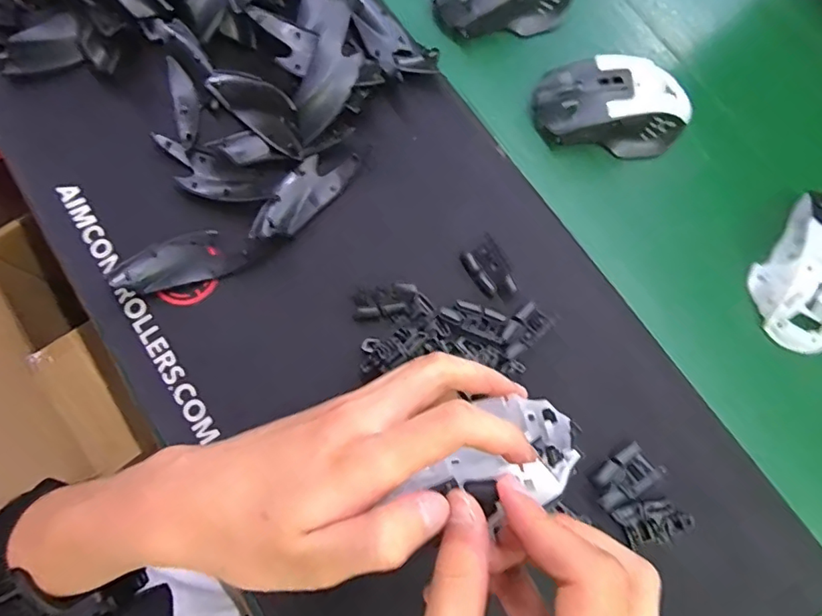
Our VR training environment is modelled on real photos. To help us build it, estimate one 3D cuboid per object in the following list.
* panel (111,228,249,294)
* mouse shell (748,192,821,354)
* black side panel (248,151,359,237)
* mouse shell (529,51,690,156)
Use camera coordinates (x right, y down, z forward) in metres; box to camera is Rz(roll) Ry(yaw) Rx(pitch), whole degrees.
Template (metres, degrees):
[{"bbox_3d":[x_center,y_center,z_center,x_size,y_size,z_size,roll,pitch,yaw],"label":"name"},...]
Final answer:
[{"bbox_3d":[-0.159,-0.035,0.364,0.086,0.016,0.037,-12,76,-4],"label":"panel"},{"bbox_3d":[0.279,-0.027,0.355,0.062,0.031,0.109,33,78,7],"label":"mouse shell"},{"bbox_3d":[-0.076,-0.081,0.374,0.087,0.014,0.033,-43,80,-10],"label":"black side panel"},{"bbox_3d":[0.150,-0.147,0.393,0.115,0.050,0.063,-2,76,-1],"label":"mouse shell"}]

